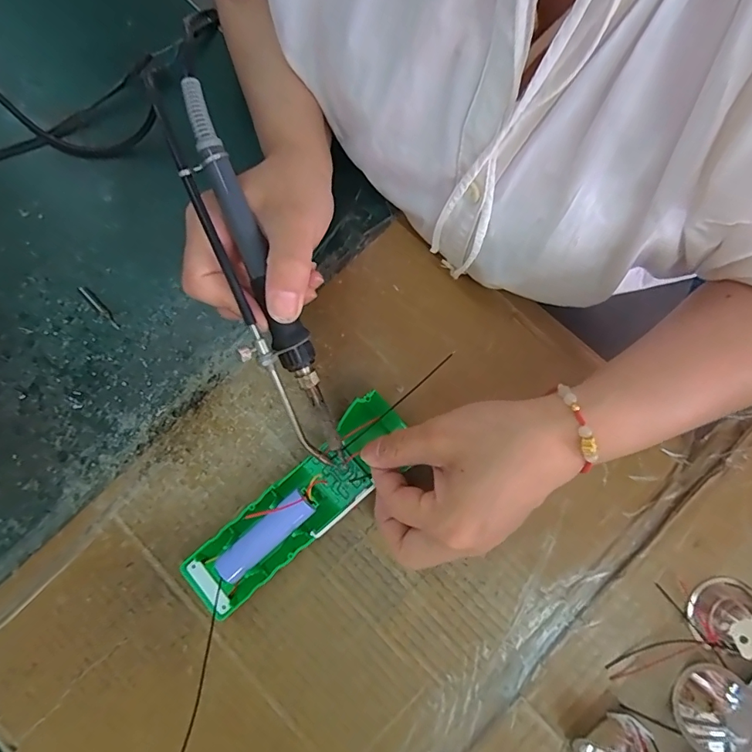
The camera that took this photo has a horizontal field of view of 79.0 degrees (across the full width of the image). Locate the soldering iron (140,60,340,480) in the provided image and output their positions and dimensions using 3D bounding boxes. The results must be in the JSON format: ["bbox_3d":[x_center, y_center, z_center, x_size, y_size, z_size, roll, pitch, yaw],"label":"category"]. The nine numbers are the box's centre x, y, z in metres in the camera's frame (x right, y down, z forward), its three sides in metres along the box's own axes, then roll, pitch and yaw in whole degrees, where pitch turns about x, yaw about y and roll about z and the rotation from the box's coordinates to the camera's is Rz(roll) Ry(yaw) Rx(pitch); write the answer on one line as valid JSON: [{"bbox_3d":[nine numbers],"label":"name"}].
[{"bbox_3d":[-0.058,-0.041,0.237,0.026,0.016,0.208,-22,106,-5],"label":"soldering iron"}]

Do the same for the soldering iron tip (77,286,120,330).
[{"bbox_3d":[-0.191,-0.048,0.316,0.006,0.008,0.038,-42,96,-8],"label":"soldering iron tip"}]

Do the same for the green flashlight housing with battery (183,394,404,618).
[{"bbox_3d":[-0.046,0.077,0.273,0.156,0.021,0.045,-45,82,-1],"label":"green flashlight housing with battery"}]

